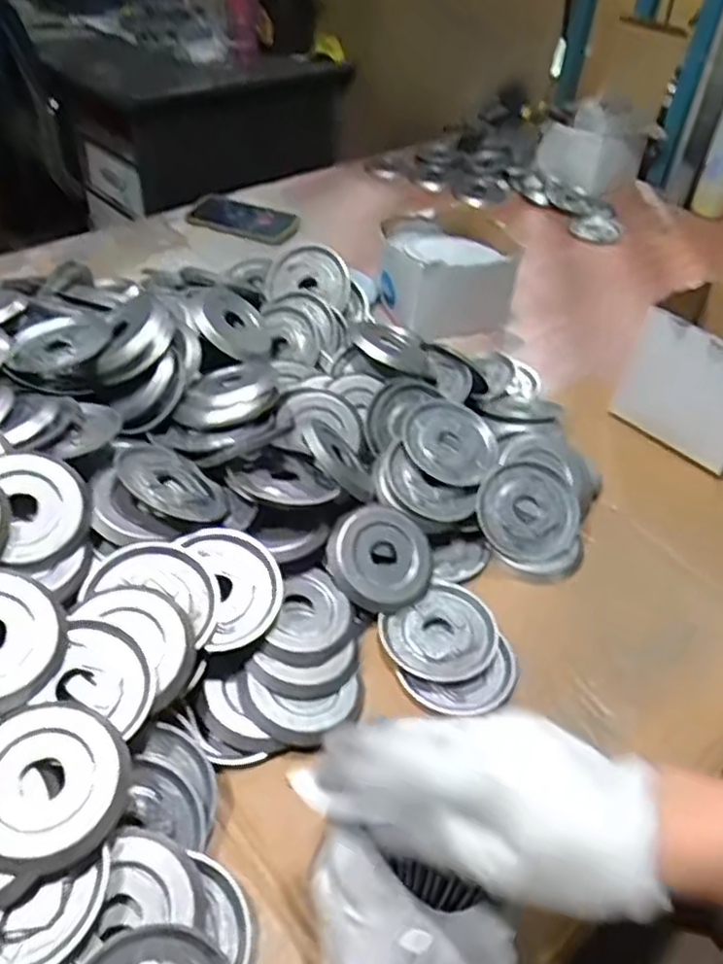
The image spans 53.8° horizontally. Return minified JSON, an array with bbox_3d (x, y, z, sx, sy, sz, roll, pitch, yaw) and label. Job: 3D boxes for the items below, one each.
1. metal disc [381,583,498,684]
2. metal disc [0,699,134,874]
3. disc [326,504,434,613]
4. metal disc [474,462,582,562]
[{"bbox_3d":[0.059,0.110,0.517,0.083,0.006,0.072,-28,51,-29],"label":"metal disc"},{"bbox_3d":[-0.166,0.156,0.372,0.083,0.009,0.081,6,52,-8],"label":"metal disc"},{"bbox_3d":[0.016,0.055,0.536,0.077,0.021,0.082,39,59,0],"label":"disc"},{"bbox_3d":[0.139,0.024,0.594,0.085,0.007,0.081,2,76,-7],"label":"metal disc"}]

